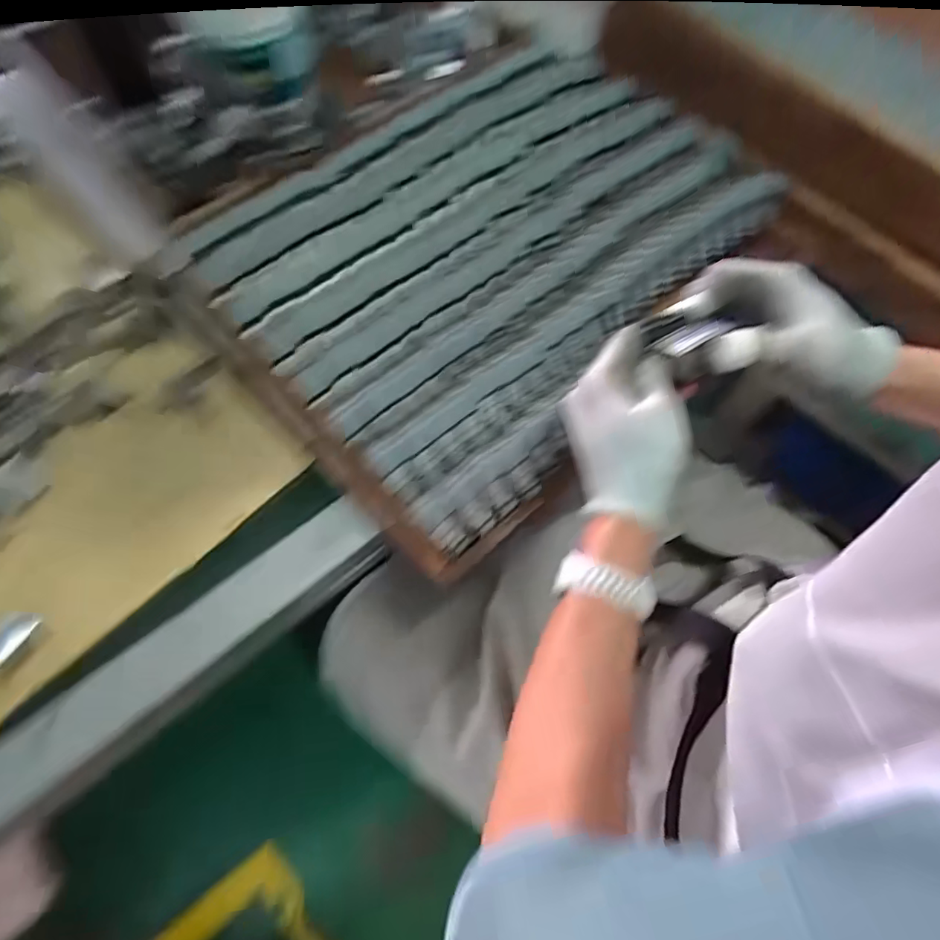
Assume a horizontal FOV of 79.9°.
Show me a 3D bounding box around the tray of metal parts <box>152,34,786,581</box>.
[{"bbox_3d":[0.024,-0.220,0.557,0.417,0.072,0.524,42,69,15],"label":"tray of metal parts"}]

